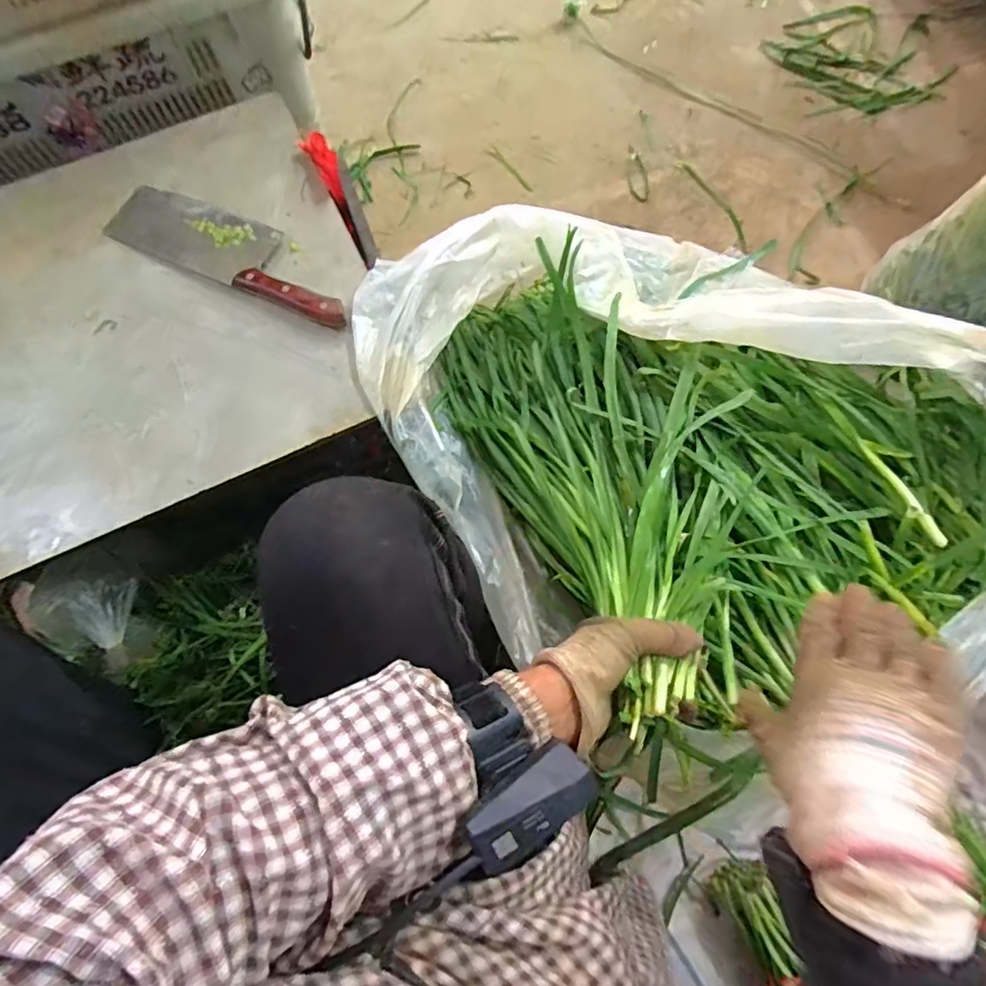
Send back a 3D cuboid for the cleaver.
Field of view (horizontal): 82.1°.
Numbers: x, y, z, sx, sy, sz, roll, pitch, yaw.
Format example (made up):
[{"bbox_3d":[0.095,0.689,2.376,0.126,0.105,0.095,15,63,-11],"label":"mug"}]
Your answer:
[{"bbox_3d":[-0.261,-0.243,0.558,0.274,0.022,0.073,24,76,6],"label":"cleaver"}]

